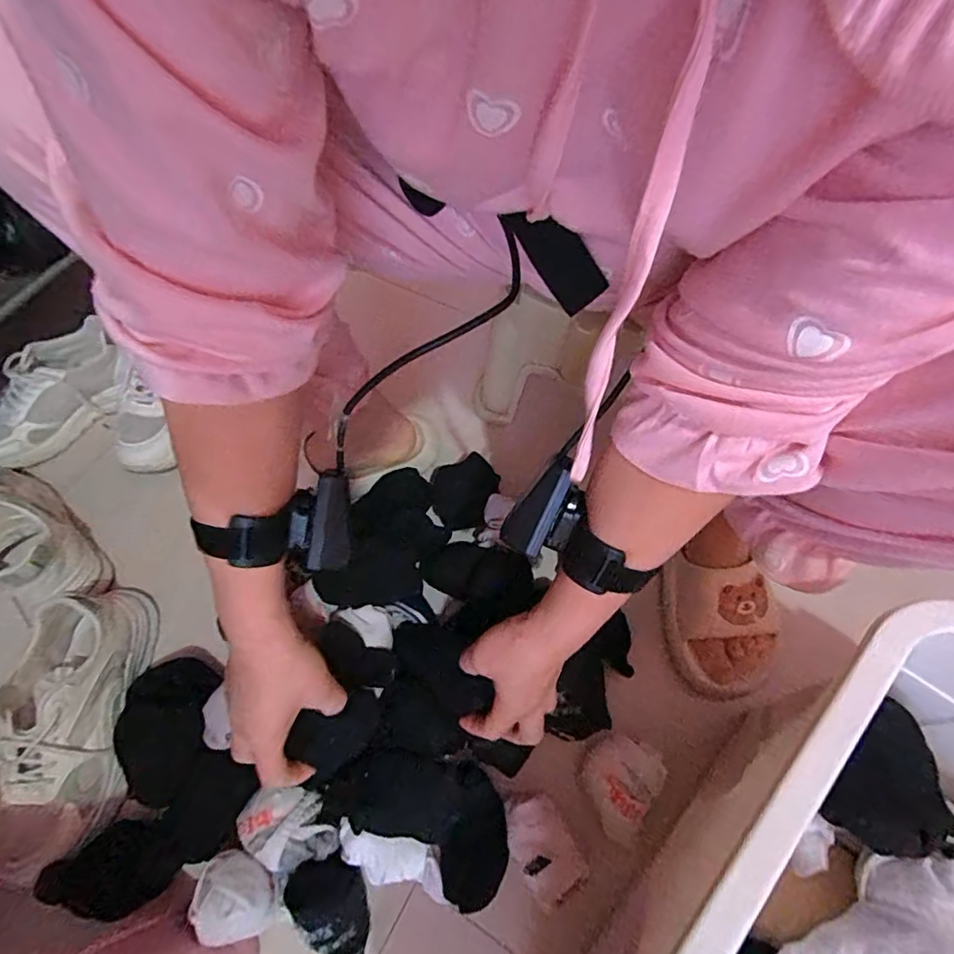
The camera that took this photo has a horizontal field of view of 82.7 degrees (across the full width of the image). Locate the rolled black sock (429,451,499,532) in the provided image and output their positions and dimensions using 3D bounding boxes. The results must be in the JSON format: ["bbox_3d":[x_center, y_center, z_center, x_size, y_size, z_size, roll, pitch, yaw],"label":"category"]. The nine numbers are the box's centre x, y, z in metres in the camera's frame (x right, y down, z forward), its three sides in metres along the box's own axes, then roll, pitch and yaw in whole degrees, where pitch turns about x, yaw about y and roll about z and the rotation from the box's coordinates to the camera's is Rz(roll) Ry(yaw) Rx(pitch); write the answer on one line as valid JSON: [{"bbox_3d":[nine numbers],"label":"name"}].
[{"bbox_3d":[-0.015,0.017,0.635,0.076,0.048,0.078,-1,62,2],"label":"rolled black sock"}]

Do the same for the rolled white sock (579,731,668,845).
[{"bbox_3d":[0.126,0.270,0.484,0.066,0.036,0.080,36,69,19],"label":"rolled white sock"}]

